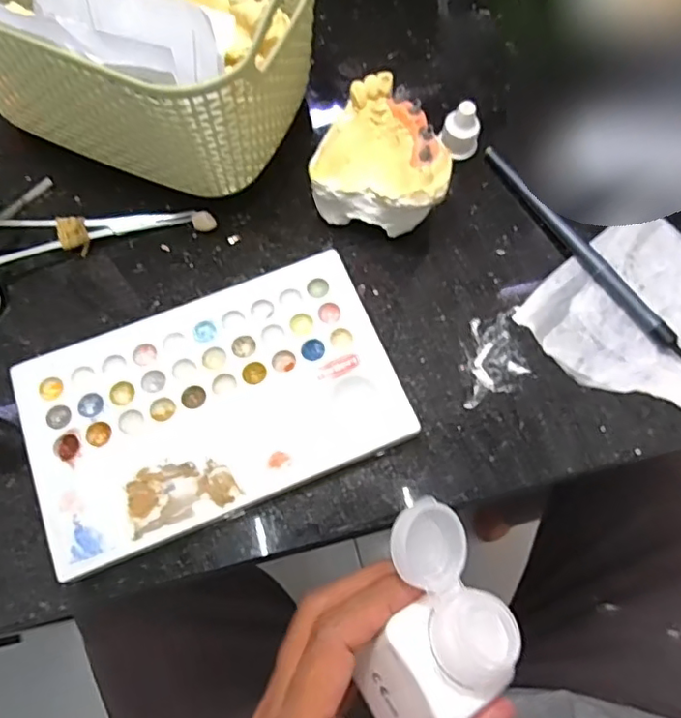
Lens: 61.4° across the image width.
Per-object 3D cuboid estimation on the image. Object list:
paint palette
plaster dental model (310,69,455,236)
[{"bbox_3d":[-0.055,0.019,0.249,0.151,0.014,0.095,-21,72,-8],"label":"paint palette"},{"bbox_3d":[0.021,-0.093,0.273,0.060,0.040,0.059,0,71,-1],"label":"plaster dental model"}]

